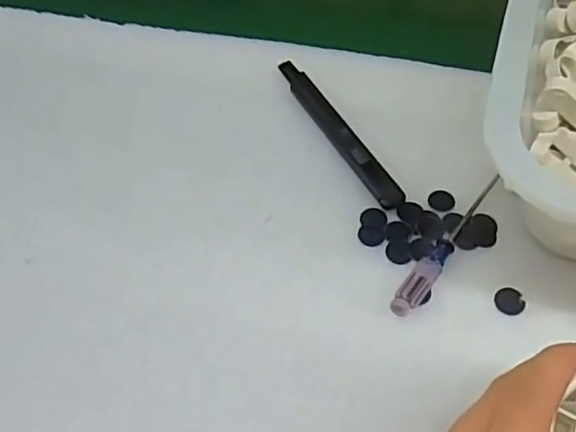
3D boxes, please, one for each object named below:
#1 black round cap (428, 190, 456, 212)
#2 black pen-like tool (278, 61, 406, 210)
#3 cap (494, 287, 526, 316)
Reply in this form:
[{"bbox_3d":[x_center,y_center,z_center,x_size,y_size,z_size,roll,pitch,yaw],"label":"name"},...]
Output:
[{"bbox_3d":[0.090,-0.010,0.347,0.015,0.004,0.015,6,57,8],"label":"black round cap"},{"bbox_3d":[0.029,-0.055,0.376,0.017,0.009,0.135,-26,58,-13],"label":"black pen-like tool"},{"bbox_3d":[0.115,0.043,0.309,0.015,0.004,0.015,-2,56,3],"label":"cap"}]

